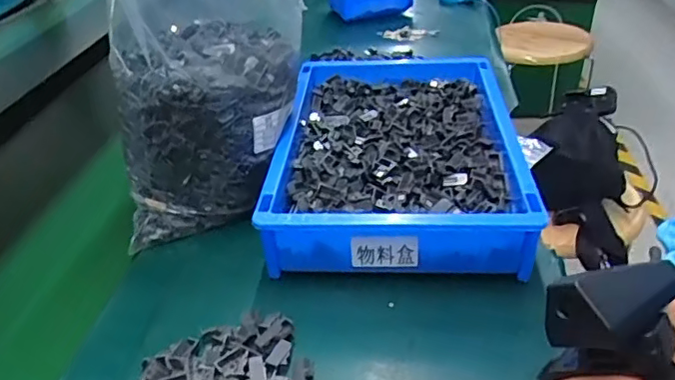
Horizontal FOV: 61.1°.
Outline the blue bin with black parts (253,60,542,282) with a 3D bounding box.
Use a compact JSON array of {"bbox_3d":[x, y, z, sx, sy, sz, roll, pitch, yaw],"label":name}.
[{"bbox_3d":[0.055,-0.038,0.548,0.208,0.071,0.313,-3,34,6],"label":"blue bin with black parts"}]

